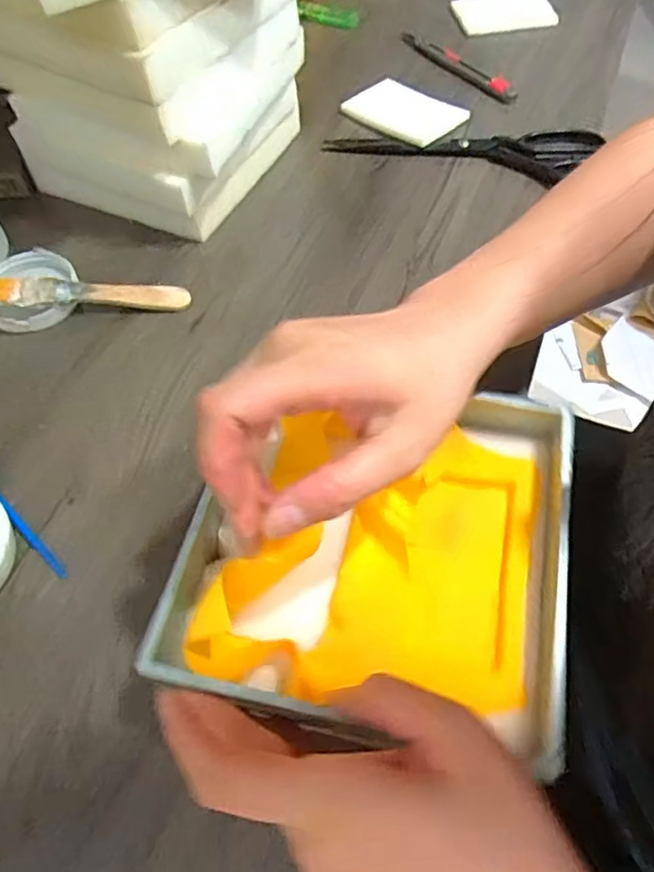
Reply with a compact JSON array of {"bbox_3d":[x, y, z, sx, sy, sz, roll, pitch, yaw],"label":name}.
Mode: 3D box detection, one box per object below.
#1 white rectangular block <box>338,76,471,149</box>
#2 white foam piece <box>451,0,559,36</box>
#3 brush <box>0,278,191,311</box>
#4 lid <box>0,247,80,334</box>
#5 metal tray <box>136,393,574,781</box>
[{"bbox_3d":[0.074,-0.302,0.571,0.112,0.009,0.073,39,68,23],"label":"white rectangular block"},{"bbox_3d":[0.196,-0.466,0.668,0.106,0.004,0.067,-10,68,-7],"label":"white foam piece"},{"bbox_3d":[-0.173,-0.104,0.446,0.137,0.005,0.019,0,88,-10],"label":"brush"},{"bbox_3d":[-0.226,-0.110,0.459,0.066,0.025,0.070,-16,59,-7],"label":"lid"},{"bbox_3d":[0.025,0.054,0.310,0.185,0.041,0.179,7,59,7],"label":"metal tray"}]

